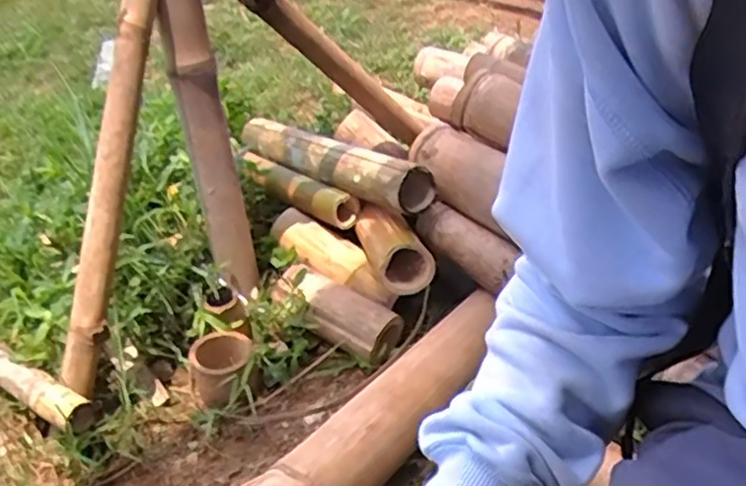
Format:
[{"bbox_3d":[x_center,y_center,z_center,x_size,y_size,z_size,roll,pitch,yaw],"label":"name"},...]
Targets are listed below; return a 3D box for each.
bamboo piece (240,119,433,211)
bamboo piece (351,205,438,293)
[{"bbox_3d":[-0.087,-0.137,1.050,0.070,0.080,0.449,-31,42,-34],"label":"bamboo piece"},{"bbox_3d":[0.026,-0.002,0.960,0.072,0.070,0.156,-12,34,-12],"label":"bamboo piece"}]

